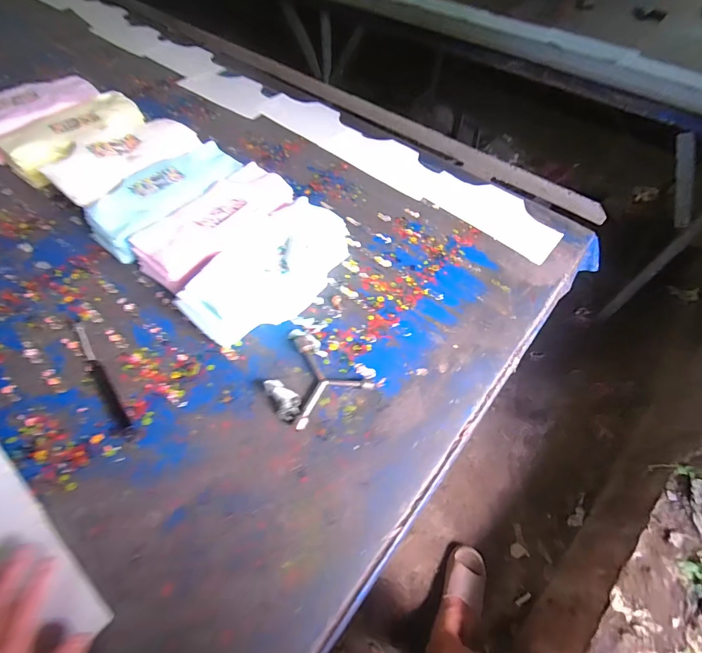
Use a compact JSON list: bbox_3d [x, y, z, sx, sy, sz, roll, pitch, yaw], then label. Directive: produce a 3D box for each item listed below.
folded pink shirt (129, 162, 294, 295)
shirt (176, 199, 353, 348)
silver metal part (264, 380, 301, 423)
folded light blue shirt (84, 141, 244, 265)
[{"bbox_3d":[-0.240,-0.185,0.693,0.144,0.075,0.301,33,63,18],"label":"folded pink shirt"},{"bbox_3d":[-0.130,-0.099,0.639,0.149,0.081,0.309,33,63,18],"label":"shirt"},{"bbox_3d":[-0.097,0.106,0.542,0.036,0.026,0.069,-27,63,-17],"label":"silver metal part"},{"bbox_3d":[-0.363,-0.256,0.735,0.144,0.075,0.311,35,64,19],"label":"folded light blue shirt"}]

